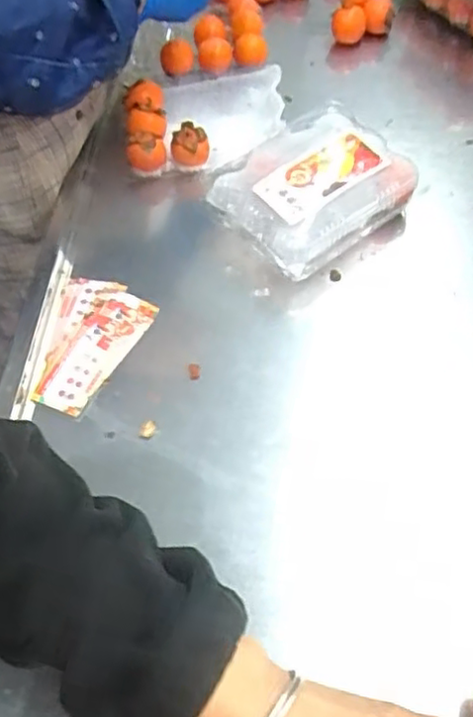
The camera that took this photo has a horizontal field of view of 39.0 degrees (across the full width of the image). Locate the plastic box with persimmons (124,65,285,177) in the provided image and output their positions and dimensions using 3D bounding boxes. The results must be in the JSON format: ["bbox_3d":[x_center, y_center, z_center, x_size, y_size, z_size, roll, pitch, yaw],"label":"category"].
[{"bbox_3d":[-0.037,-0.277,0.771,0.173,0.061,0.149,-5,55,-2],"label":"plastic box with persimmons"}]

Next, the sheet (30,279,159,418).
[{"bbox_3d":[-0.134,-0.013,0.627,0.089,0.009,0.143,8,56,7],"label":"sheet"}]

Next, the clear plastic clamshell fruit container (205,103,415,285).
[{"bbox_3d":[0.076,-0.168,0.695,0.176,0.081,0.147,-36,62,-21],"label":"clear plastic clamshell fruit container"}]

